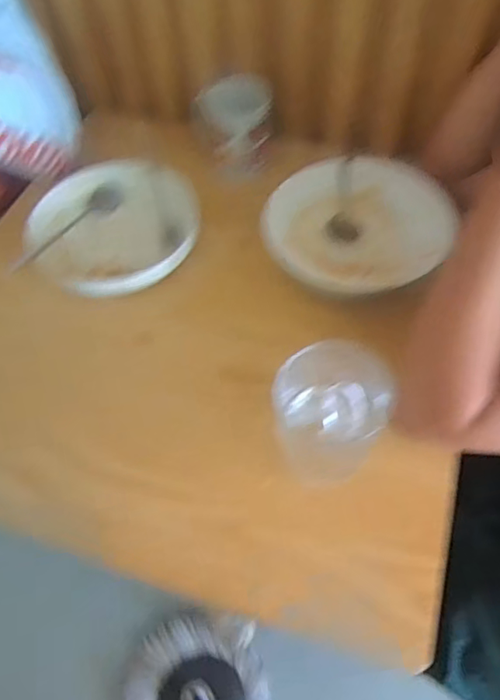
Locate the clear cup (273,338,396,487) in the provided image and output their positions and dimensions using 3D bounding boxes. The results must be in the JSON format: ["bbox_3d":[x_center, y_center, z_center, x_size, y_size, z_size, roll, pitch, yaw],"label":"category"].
[{"bbox_3d":[0.071,0.058,0.479,0.091,0.119,0.090,-1,57,2],"label":"clear cup"}]

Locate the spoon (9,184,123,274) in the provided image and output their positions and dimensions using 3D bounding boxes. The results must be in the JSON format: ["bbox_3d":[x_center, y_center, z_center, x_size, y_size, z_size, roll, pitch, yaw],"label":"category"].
[{"bbox_3d":[-0.217,-0.145,0.637,0.034,0.015,0.169,27,62,18],"label":"spoon"}]

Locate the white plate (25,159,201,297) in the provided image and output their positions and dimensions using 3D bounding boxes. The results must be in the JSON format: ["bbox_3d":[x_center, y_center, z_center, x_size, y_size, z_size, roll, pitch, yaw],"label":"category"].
[{"bbox_3d":[-0.164,-0.149,0.646,0.201,0.038,0.219,-1,57,2],"label":"white plate"}]

